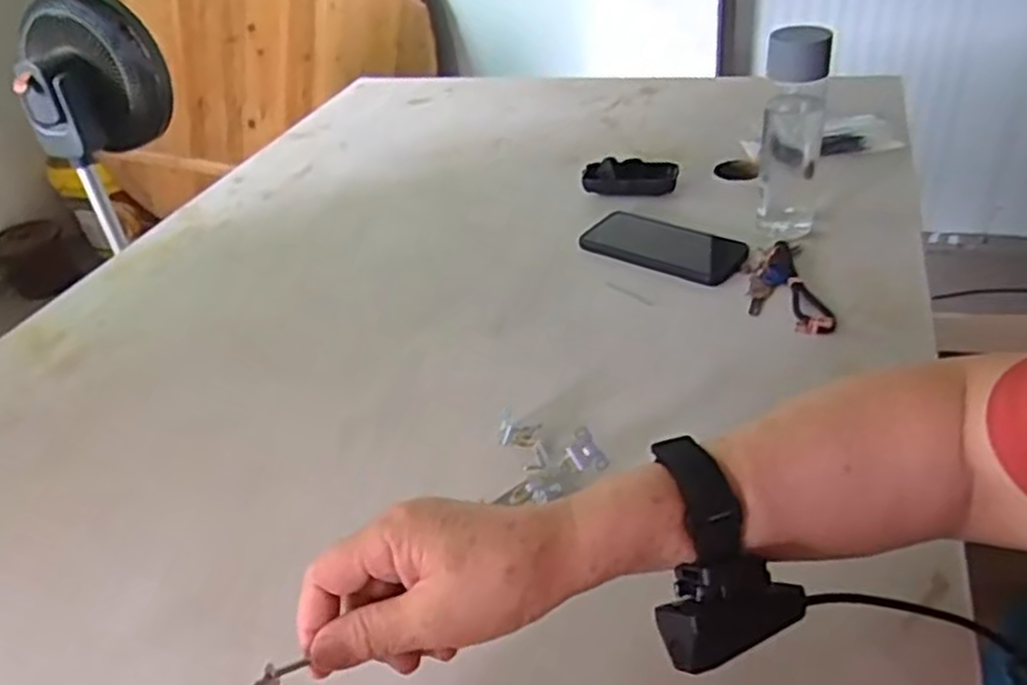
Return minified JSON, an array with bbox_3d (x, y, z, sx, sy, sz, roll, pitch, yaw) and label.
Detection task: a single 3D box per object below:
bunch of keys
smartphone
[{"bbox_3d":[0.257,-0.056,0.747,0.065,0.014,0.157,-2,35,7],"label":"bunch of keys"},{"bbox_3d":[0.159,-0.105,0.836,0.173,0.010,0.083,22,44,34],"label":"smartphone"}]

